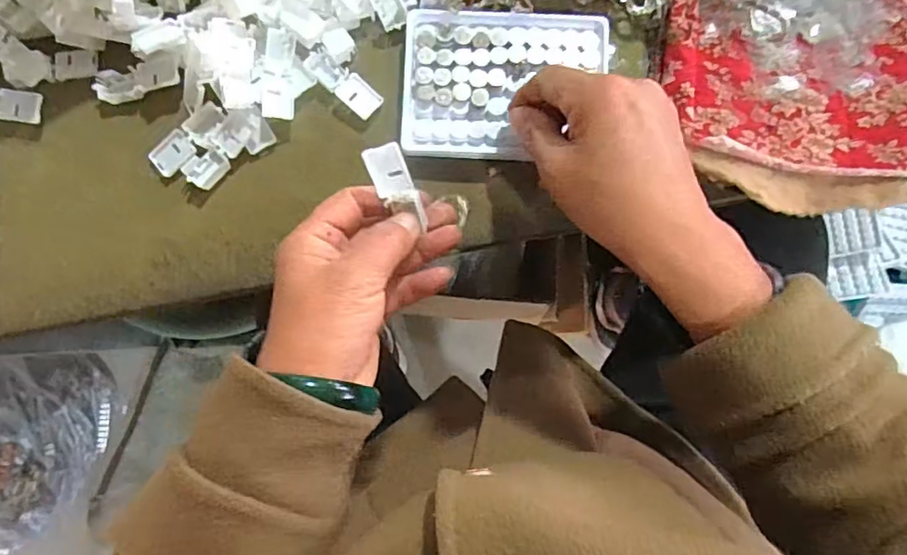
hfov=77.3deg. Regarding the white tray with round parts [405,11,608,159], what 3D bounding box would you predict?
[{"bbox_3d":[0.032,-0.124,0.361,0.126,0.009,0.094,2,85,0],"label":"white tray with round parts"}]

